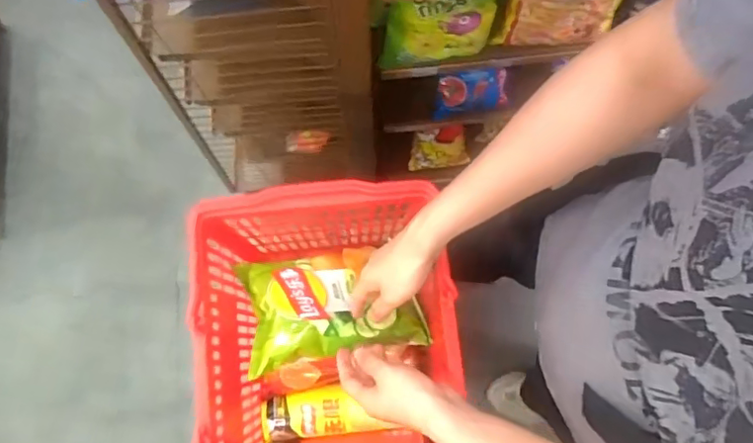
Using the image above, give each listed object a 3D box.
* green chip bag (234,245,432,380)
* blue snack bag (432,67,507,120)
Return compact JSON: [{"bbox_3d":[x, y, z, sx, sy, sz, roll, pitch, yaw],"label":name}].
[{"bbox_3d":[-0.061,0.104,0.750,0.218,0.055,0.155,-4,49,-23],"label":"green chip bag"},{"bbox_3d":[0.182,-0.258,1.133,0.144,0.095,0.033,-6,39,1],"label":"blue snack bag"}]

